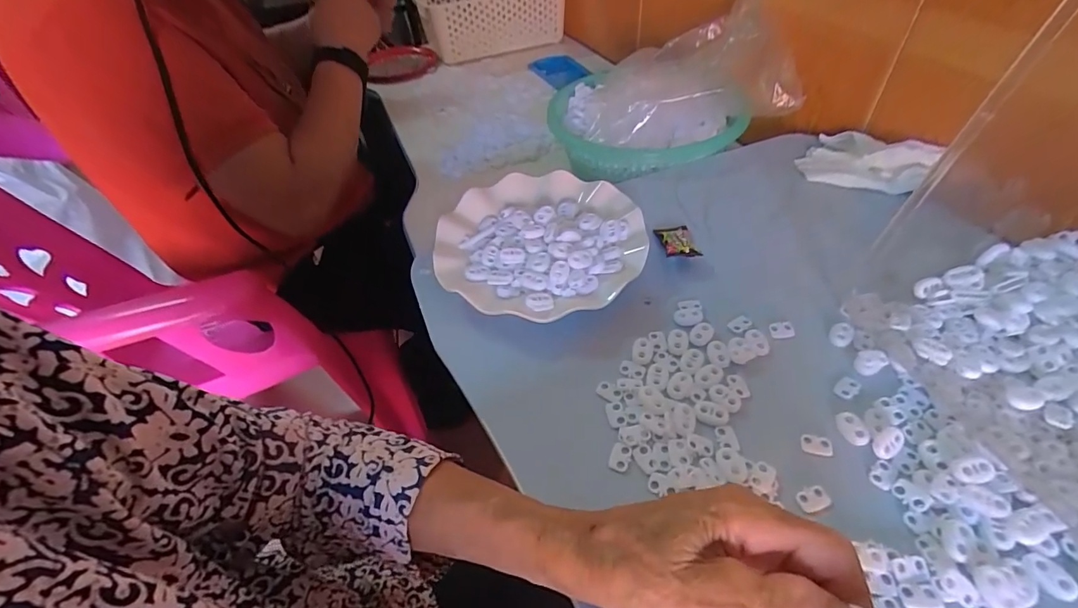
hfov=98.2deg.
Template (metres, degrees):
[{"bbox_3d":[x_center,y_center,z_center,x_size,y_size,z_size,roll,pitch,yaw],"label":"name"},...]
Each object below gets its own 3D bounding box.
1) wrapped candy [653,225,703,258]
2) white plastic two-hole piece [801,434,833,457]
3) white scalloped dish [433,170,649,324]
[{"bbox_3d":[0.124,-0.057,0.415,0.029,0.011,0.046,-8,46,-1],"label":"wrapped candy"},{"bbox_3d":[0.177,0.089,0.297,0.018,0.004,0.012,5,47,12],"label":"white plastic two-hole piece"},{"bbox_3d":[0.002,-0.054,0.416,0.174,0.029,0.177,-4,46,4],"label":"white scalloped dish"}]

